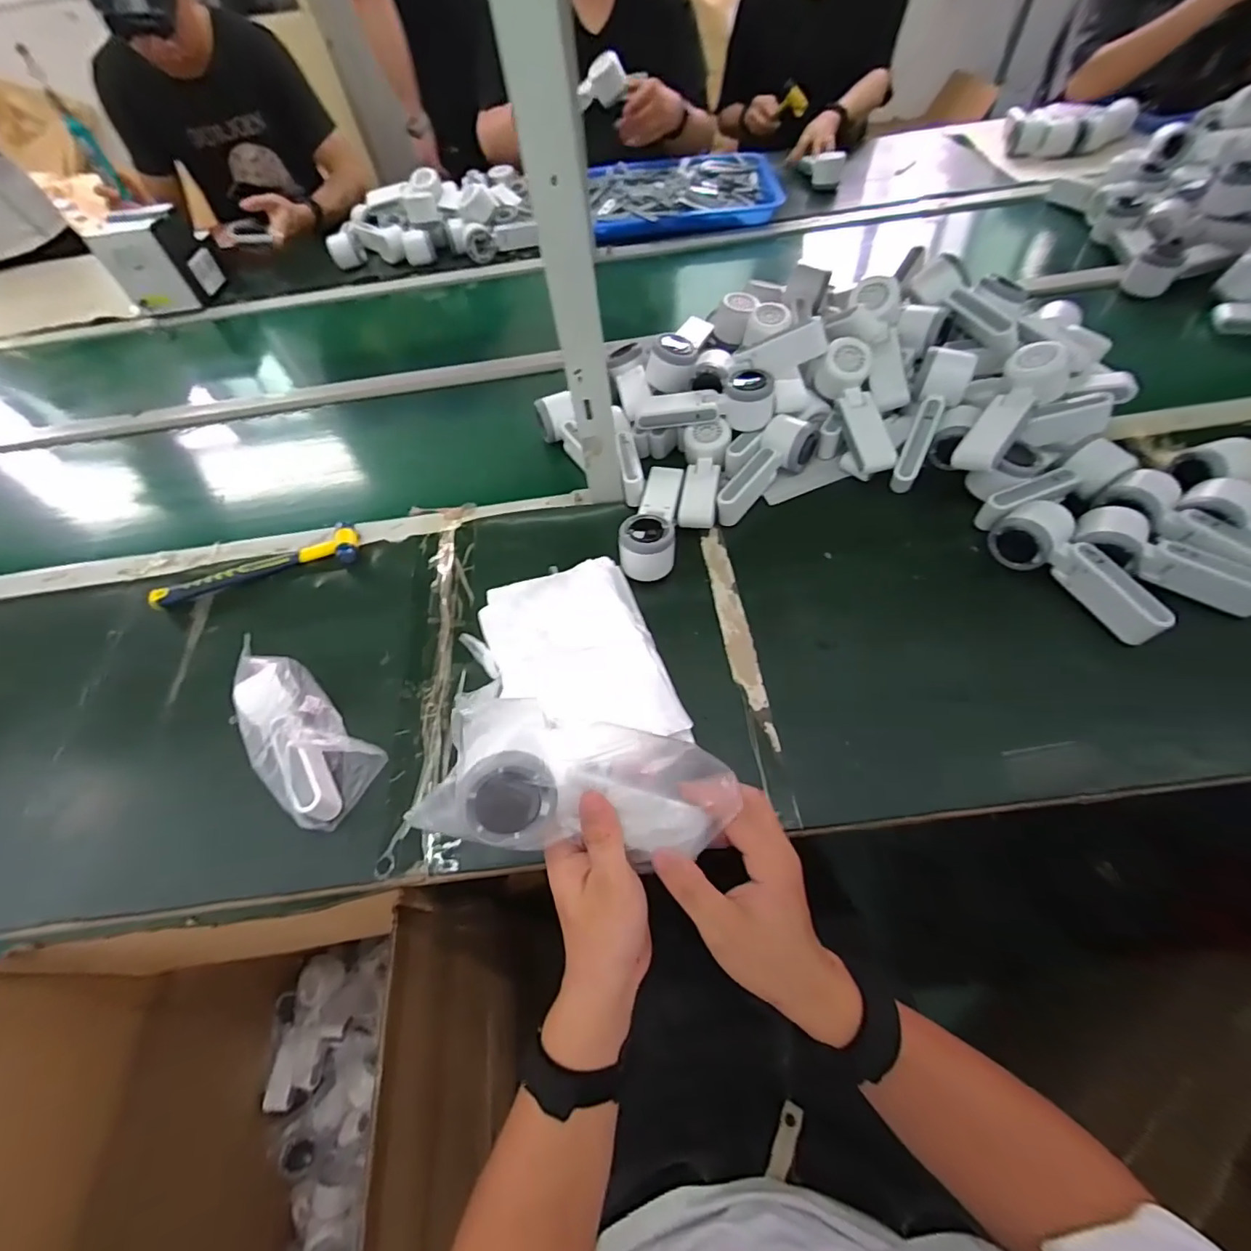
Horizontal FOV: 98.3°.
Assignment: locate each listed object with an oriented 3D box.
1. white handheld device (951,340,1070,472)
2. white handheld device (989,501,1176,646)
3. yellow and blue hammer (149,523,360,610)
[{"bbox_3d":[0.408,-0.228,0.574,0.060,0.039,0.155,36,85,20],"label":"white handheld device"},{"bbox_3d":[0.449,-0.058,0.532,0.066,0.053,0.167,-28,59,-11],"label":"white handheld device"},{"bbox_3d":[-0.447,-0.066,0.660,0.241,0.030,0.052,-19,57,-6],"label":"yellow and blue hammer"}]

